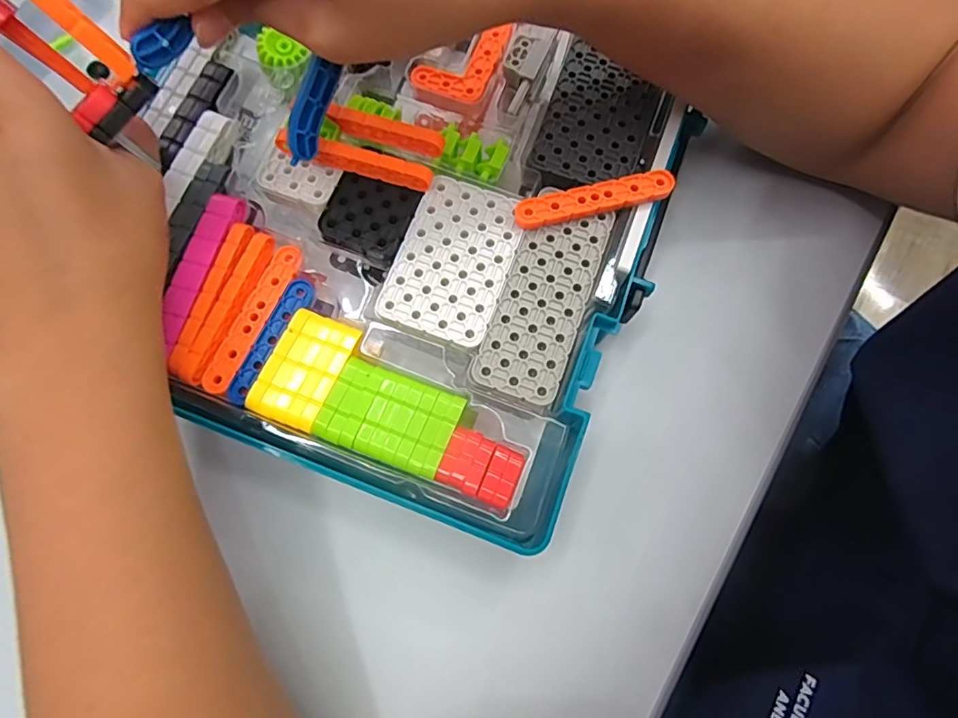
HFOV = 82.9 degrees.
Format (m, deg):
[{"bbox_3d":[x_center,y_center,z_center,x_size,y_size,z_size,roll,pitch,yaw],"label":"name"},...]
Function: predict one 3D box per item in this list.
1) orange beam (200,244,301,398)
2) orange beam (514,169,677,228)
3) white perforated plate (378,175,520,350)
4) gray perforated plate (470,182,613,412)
[{"bbox_3d":[-0.102,-0.019,0.244,0.013,0.004,0.073,24,76,7],"label":"orange beam"},{"bbox_3d":[0.054,-0.074,0.253,0.074,0.006,0.015,-12,75,-3],"label":"orange beam"},{"bbox_3d":[-0.011,-0.047,0.248,0.050,0.004,0.075,20,76,6],"label":"white perforated plate"},{"bbox_3d":[0.030,-0.030,0.244,0.038,0.004,0.096,19,76,6],"label":"gray perforated plate"}]

